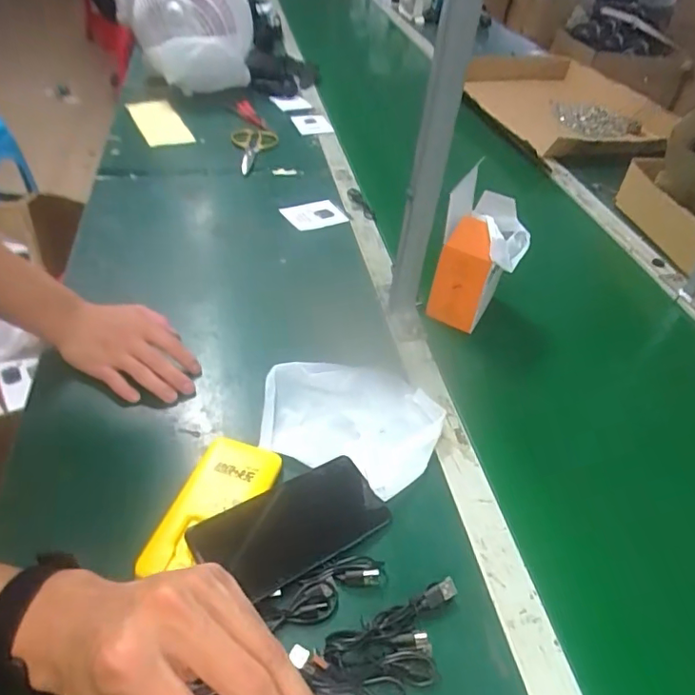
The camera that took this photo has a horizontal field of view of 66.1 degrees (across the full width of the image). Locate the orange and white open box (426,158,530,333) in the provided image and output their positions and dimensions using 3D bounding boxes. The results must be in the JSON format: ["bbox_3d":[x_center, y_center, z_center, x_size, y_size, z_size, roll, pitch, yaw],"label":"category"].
[{"bbox_3d":[0.161,-0.116,0.643,0.089,0.163,0.092,22,46,15],"label":"orange and white open box"}]

